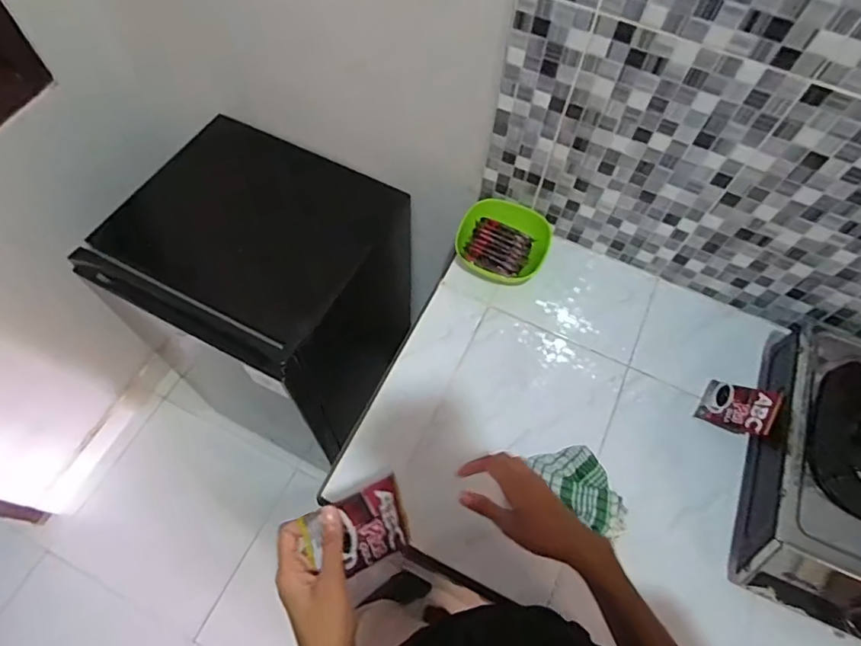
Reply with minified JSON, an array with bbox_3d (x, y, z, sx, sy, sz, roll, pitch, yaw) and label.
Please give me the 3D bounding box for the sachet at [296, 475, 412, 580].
[{"bbox_3d":[-0.067,0.196,0.492,0.102,0.017,0.069,-18,91,-35],"label":"sachet"}]

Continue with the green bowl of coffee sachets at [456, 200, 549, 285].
[{"bbox_3d":[0.124,-0.137,0.886,0.146,0.071,0.154,1,63,-2],"label":"green bowl of coffee sachets"}]

